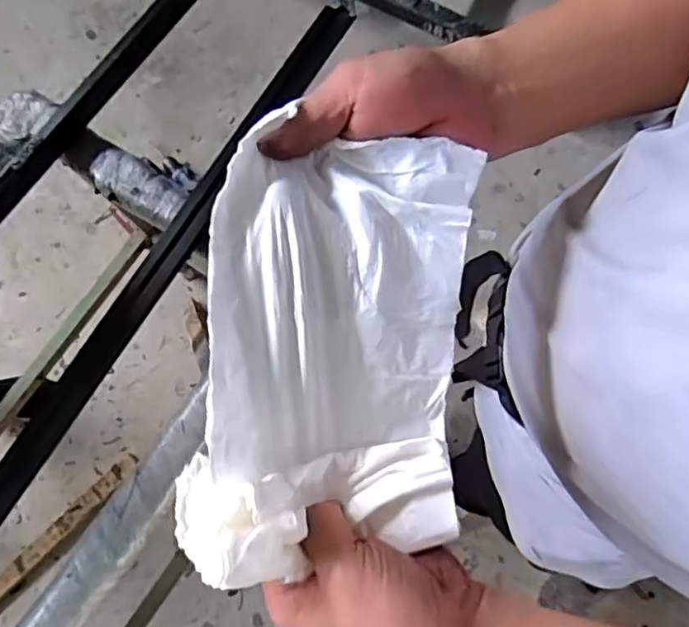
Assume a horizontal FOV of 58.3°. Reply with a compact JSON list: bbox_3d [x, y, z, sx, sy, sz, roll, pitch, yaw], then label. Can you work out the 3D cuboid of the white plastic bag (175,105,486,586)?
[{"bbox_3d":[-0.005,0.020,0.339,0.137,0.074,0.230,6,74,3],"label":"white plastic bag"}]

